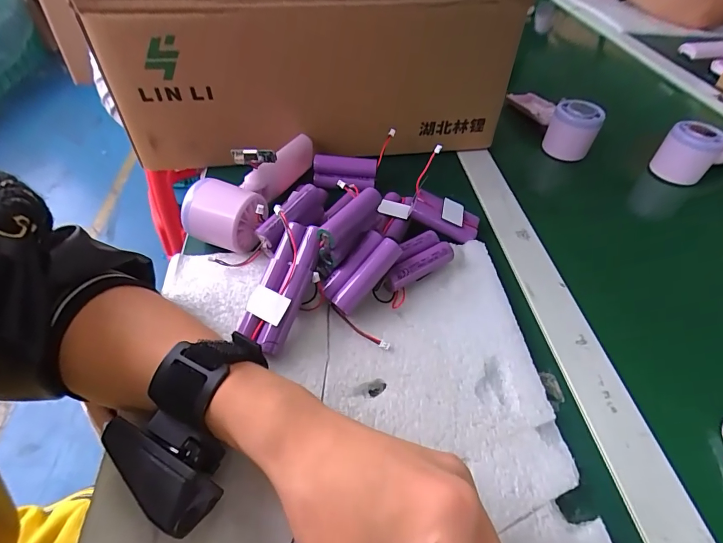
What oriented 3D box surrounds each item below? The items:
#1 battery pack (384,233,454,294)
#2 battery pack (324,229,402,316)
[{"bbox_3d":[0.043,-0.008,0.340,0.067,0.023,0.031,-24,53,-25],"label":"battery pack"},{"bbox_3d":[0.000,0.000,0.316,0.031,0.018,0.066,37,85,26],"label":"battery pack"}]

